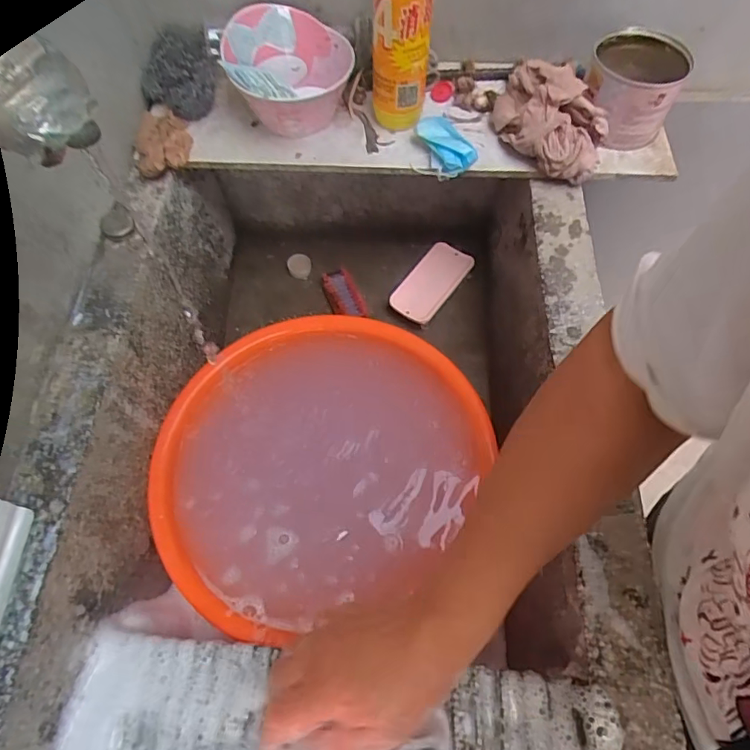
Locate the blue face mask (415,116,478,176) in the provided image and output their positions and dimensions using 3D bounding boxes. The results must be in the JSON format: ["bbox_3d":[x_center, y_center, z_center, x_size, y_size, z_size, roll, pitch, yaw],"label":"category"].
[{"bbox_3d":[0.077,-0.255,0.581,0.042,0.019,0.078,-20,64,-9],"label":"blue face mask"}]

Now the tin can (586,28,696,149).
[{"bbox_3d":[0.279,-0.312,0.579,0.095,0.075,0.108,24,66,14],"label":"tin can"}]

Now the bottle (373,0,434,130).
[{"bbox_3d":[0.027,-0.360,0.514,0.061,0.232,0.059,1,63,2],"label":"bottle"}]

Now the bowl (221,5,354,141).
[{"bbox_3d":[-0.095,-0.339,0.589,0.130,0.077,0.126,-1,62,1],"label":"bowl"}]

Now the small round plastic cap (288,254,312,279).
[{"bbox_3d":[-0.113,-0.165,0.791,0.031,0.026,0.030,-1,62,1],"label":"small round plastic cap"}]

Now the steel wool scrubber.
[{"bbox_3d":[-0.228,-0.350,0.611,0.086,0.044,0.107,-21,64,-9],"label":"steel wool scrubber"}]

